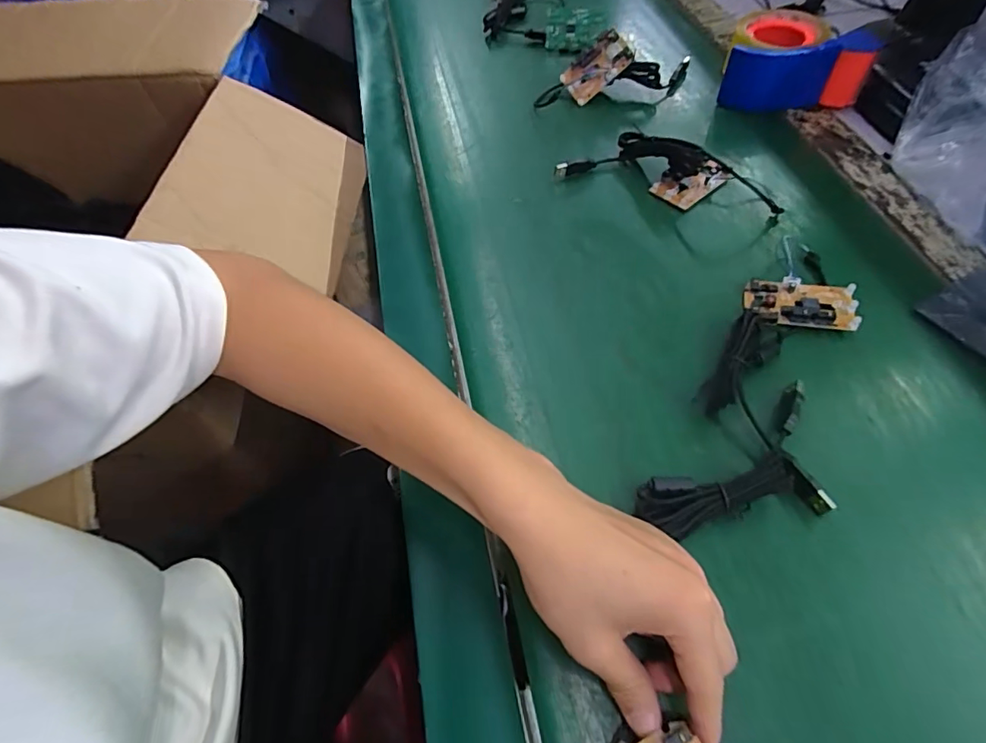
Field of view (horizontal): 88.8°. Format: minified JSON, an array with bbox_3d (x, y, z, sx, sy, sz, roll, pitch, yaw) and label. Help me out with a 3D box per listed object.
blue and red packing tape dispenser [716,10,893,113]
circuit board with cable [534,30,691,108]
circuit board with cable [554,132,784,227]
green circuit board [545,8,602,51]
[{"bbox_3d":[0.344,-0.352,0.569,0.142,0.066,0.122,19,60,17],"label":"blue and red packing tape dispenser"},{"bbox_3d":[0.144,-0.352,0.591,0.193,0.053,0.059,-7,56,0],"label":"circuit board with cable"},{"bbox_3d":[0.177,-0.201,0.496,0.213,0.040,0.080,20,61,17],"label":"circuit board with cable"},{"bbox_3d":[0.104,-0.444,0.654,0.070,0.046,0.010,12,24,15],"label":"green circuit board"}]

